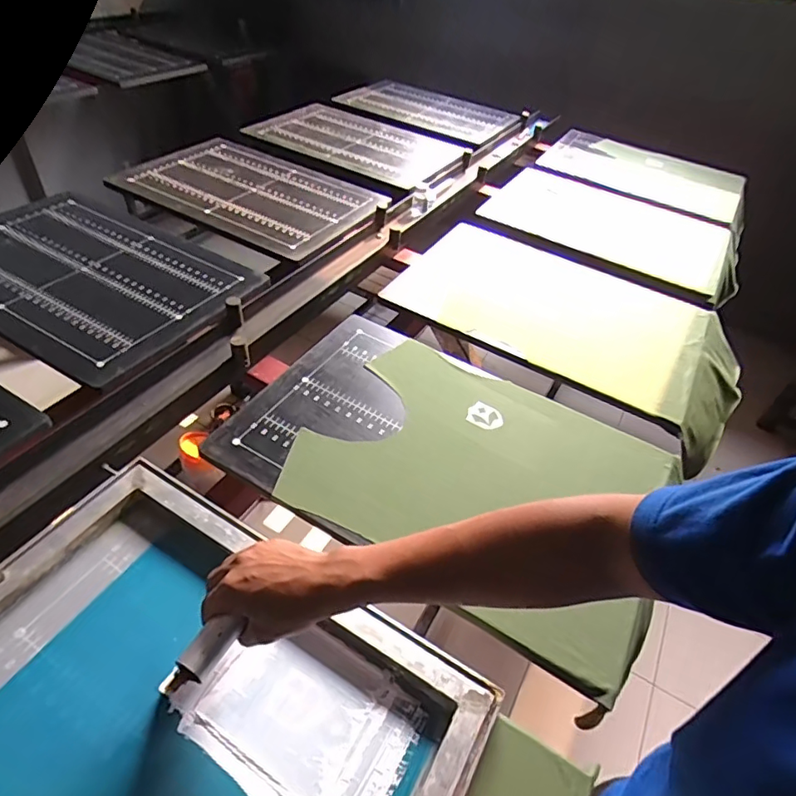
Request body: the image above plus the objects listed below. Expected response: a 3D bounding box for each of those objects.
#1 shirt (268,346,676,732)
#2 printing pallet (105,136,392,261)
[{"bbox_3d":[0.124,0.105,0.753,0.503,0.041,0.403,24,47,18],"label":"shirt"},{"bbox_3d":[-0.385,-0.542,1.339,0.717,0.034,0.445,25,47,19],"label":"printing pallet"}]

